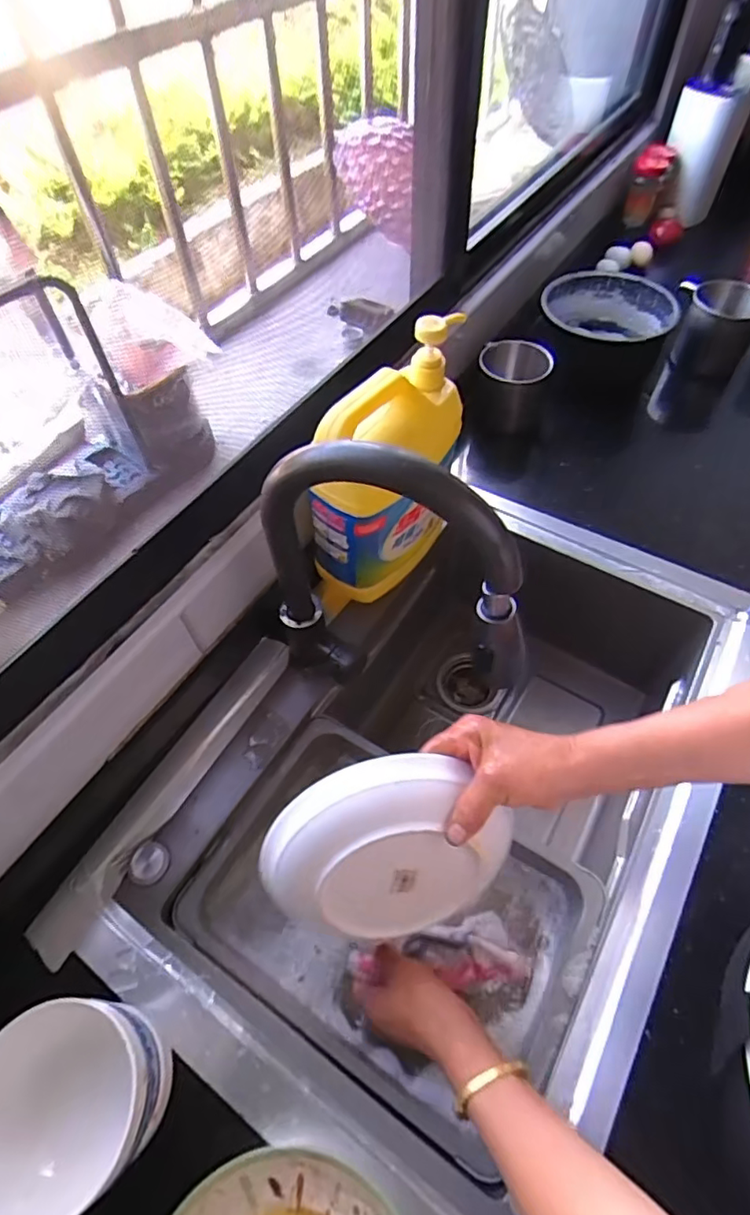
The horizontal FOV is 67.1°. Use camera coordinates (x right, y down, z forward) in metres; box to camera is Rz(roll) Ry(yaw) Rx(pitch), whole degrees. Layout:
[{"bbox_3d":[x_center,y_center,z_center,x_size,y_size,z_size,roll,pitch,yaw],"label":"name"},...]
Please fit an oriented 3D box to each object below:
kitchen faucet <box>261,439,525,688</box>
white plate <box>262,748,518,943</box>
[{"bbox_3d":[0.013,-0.004,0.488,0.236,0.309,0.047,21,60,13],"label":"kitchen faucet"},{"bbox_3d":[0.012,0.185,0.431,0.169,0.161,0.035,27,20,-22],"label":"white plate"}]

